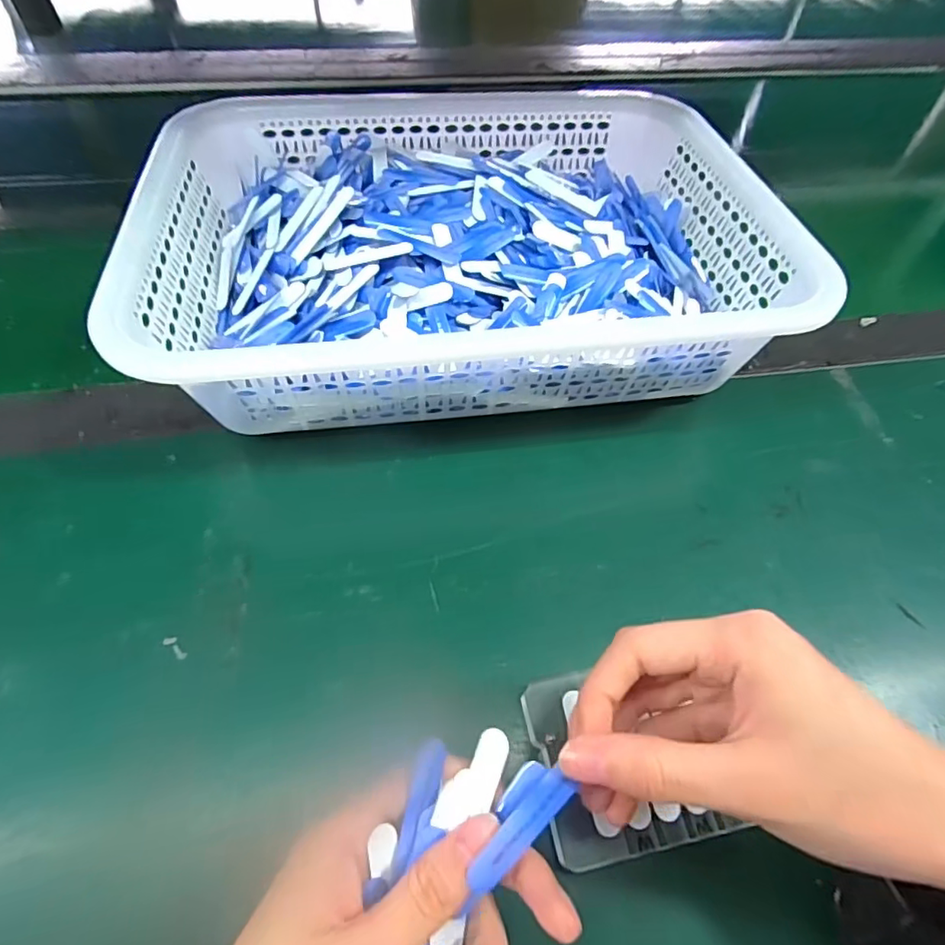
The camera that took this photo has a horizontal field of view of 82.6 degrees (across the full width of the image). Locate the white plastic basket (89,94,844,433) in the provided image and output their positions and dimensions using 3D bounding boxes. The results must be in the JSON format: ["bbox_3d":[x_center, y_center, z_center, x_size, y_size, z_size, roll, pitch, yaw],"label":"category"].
[{"bbox_3d":[-0.008,-0.147,0.345,0.349,0.084,0.250,-8,58,-8],"label":"white plastic basket"}]

